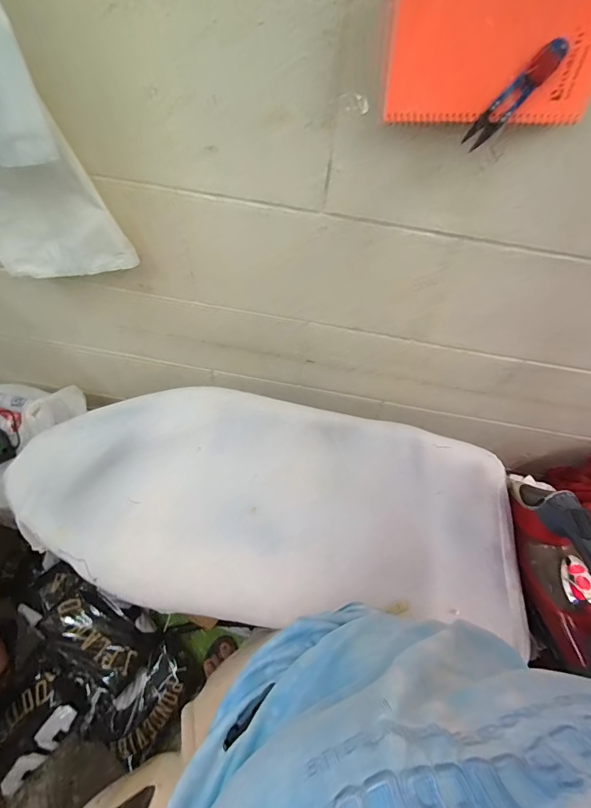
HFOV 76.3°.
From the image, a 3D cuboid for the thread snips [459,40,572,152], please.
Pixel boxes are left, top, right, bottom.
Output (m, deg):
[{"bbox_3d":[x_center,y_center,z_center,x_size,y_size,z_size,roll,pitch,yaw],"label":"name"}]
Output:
[{"bbox_3d":[0.219,-0.308,0.380,0.024,0.101,0.011,27,55,-19],"label":"thread snips"}]

